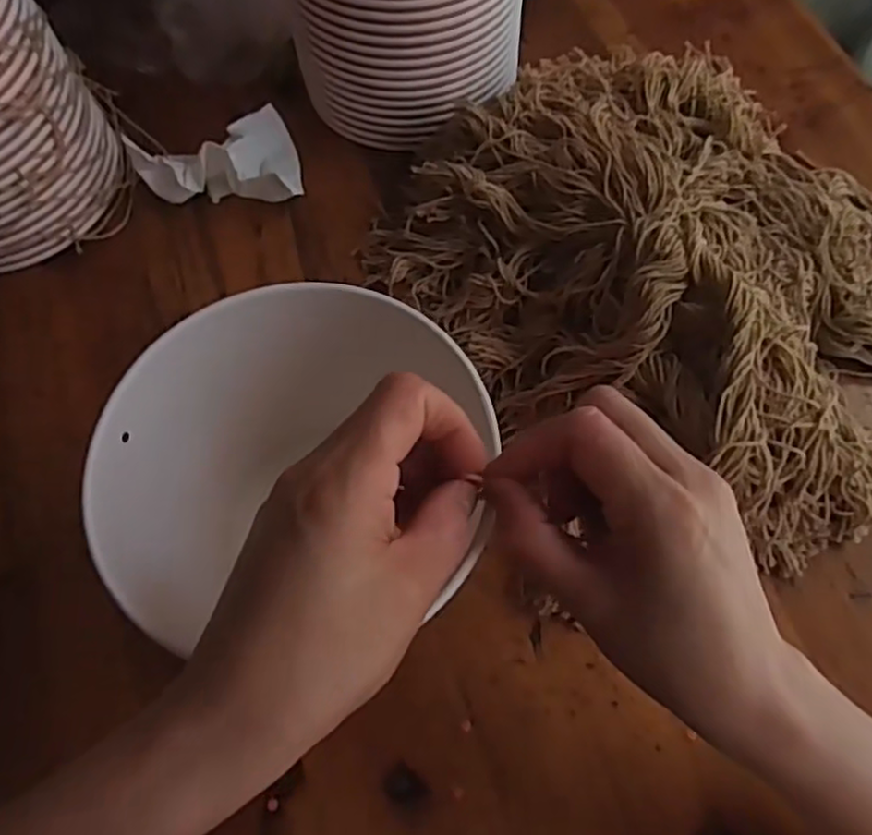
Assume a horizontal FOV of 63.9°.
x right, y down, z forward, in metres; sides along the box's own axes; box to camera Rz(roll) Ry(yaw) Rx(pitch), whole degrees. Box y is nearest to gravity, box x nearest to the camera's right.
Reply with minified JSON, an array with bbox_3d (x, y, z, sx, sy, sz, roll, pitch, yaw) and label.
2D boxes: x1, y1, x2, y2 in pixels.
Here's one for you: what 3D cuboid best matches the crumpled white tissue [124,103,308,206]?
[{"bbox_3d":[-0.149,-0.185,0.485,0.100,0.057,0.073,-3,67,1],"label":"crumpled white tissue"}]

